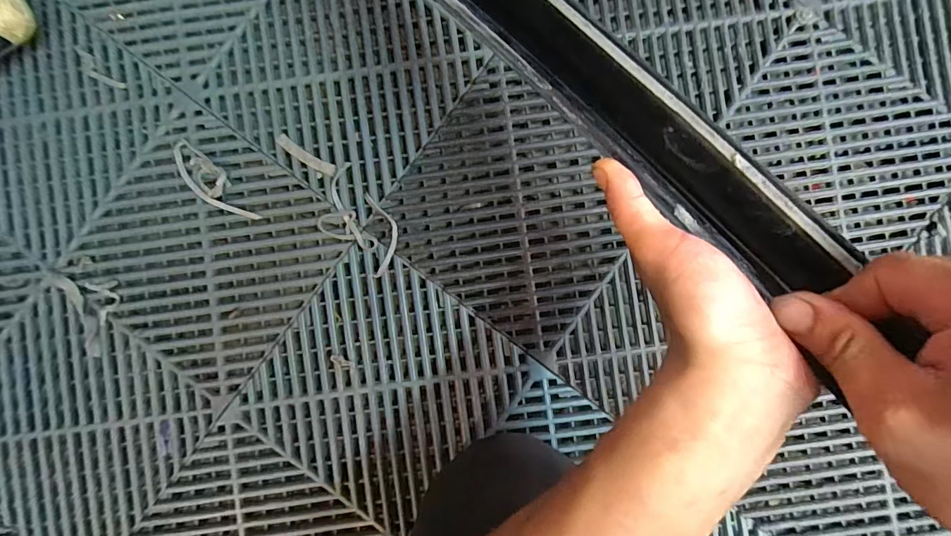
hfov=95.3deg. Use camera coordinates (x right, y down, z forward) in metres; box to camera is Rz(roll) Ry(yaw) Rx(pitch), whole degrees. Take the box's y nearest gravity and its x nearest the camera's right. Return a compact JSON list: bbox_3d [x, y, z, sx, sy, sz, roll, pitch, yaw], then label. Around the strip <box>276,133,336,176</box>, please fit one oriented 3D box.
[{"bbox_3d":[-0.153,-0.101,0.390,0.060,0.004,0.012,31,90,2],"label":"strip"}]

